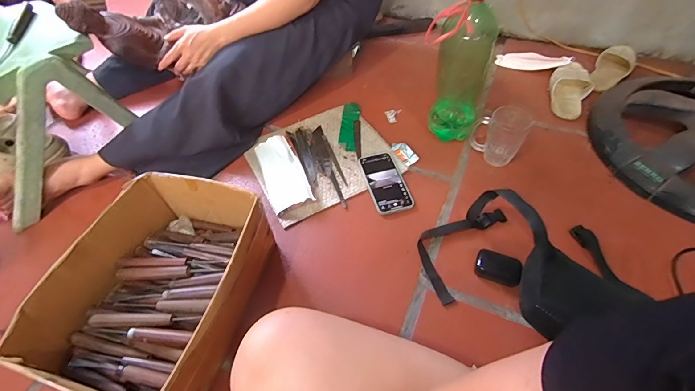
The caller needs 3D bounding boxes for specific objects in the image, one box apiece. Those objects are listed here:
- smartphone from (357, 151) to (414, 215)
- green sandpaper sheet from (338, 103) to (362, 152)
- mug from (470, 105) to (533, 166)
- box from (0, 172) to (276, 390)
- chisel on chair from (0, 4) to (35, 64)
[{"bbox_3d":[0.079,-0.031,0.757,0.081,0.012,0.162,-14,57,-5],"label":"smartphone"},{"bbox_3d":[0.005,-0.174,0.870,0.042,0.011,0.166,3,57,6],"label":"green sandpaper sheet"},{"bbox_3d":[0.323,-0.129,0.762,0.107,0.113,0.065,22,57,17],"label":"mug"},{"bbox_3d":[-0.288,0.136,0.548,0.261,0.129,0.316,11,54,10],"label":"box"},{"bbox_3d":[-0.675,-0.334,0.717,0.016,0.026,0.173,-3,52,1],"label":"chisel on chair"}]

